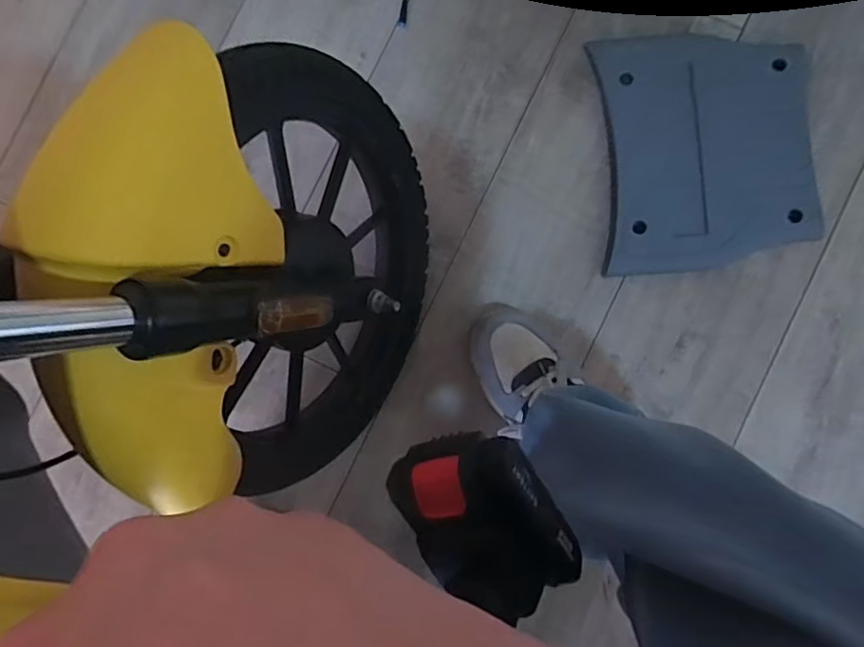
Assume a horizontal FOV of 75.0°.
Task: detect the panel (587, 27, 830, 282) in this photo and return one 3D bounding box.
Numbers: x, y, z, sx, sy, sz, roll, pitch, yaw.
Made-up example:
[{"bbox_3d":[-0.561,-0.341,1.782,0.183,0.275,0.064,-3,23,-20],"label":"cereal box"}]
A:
[{"bbox_3d":[0.330,-0.209,0.683,0.236,0.038,0.281,-3,86,3],"label":"panel"}]

